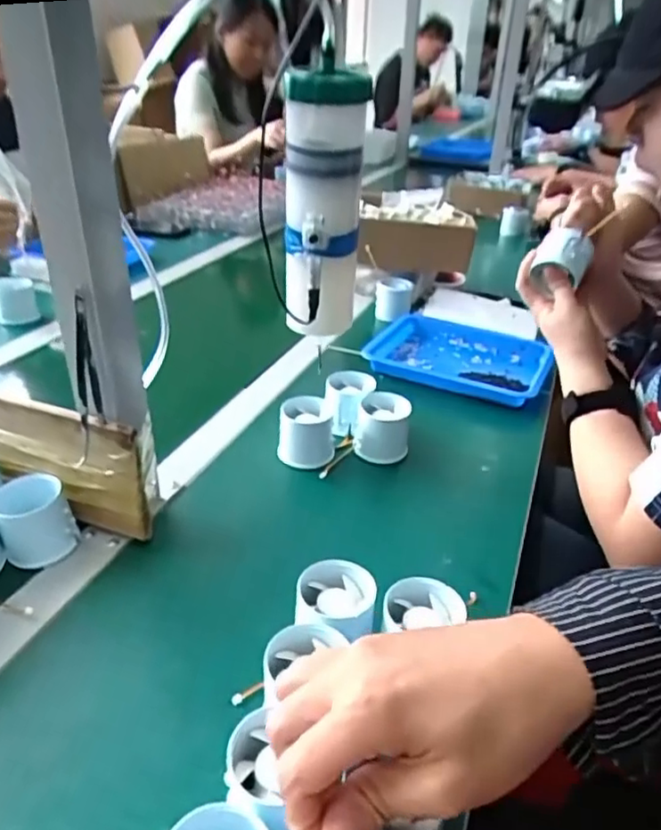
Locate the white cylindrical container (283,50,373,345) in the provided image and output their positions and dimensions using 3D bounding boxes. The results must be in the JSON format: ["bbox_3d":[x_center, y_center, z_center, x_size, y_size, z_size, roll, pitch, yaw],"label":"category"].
[{"bbox_3d":[-0.005,-0.148,0.451,0.054,0.180,0.054,1,31,-1],"label":"white cylindrical container"}]

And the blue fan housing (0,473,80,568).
[{"bbox_3d":[-0.237,0.080,0.495,0.051,0.050,0.062,-18,36,-29],"label":"blue fan housing"}]

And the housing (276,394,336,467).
[{"bbox_3d":[-0.023,0.018,0.609,0.052,0.054,0.052,2,31,0],"label":"housing"}]

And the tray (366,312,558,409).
[{"bbox_3d":[0.167,-0.072,0.801,0.213,0.032,0.169,15,33,22],"label":"tray"}]

